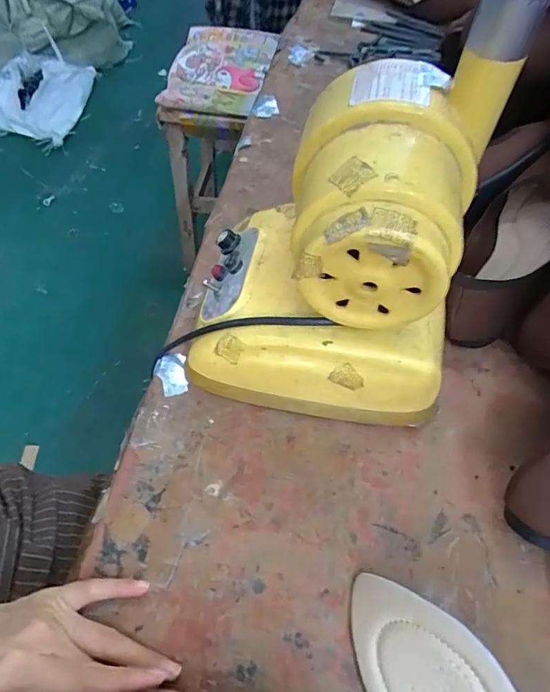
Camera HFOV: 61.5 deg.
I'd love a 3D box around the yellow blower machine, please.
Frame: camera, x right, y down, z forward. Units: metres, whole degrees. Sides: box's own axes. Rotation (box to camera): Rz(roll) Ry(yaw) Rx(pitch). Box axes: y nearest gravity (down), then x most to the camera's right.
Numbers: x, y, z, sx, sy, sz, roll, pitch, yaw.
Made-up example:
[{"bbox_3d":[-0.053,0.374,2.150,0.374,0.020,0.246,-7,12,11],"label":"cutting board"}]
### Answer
[{"bbox_3d":[0.037,-0.066,0.348,0.199,0.212,0.163,8,57,3],"label":"yellow blower machine"}]

